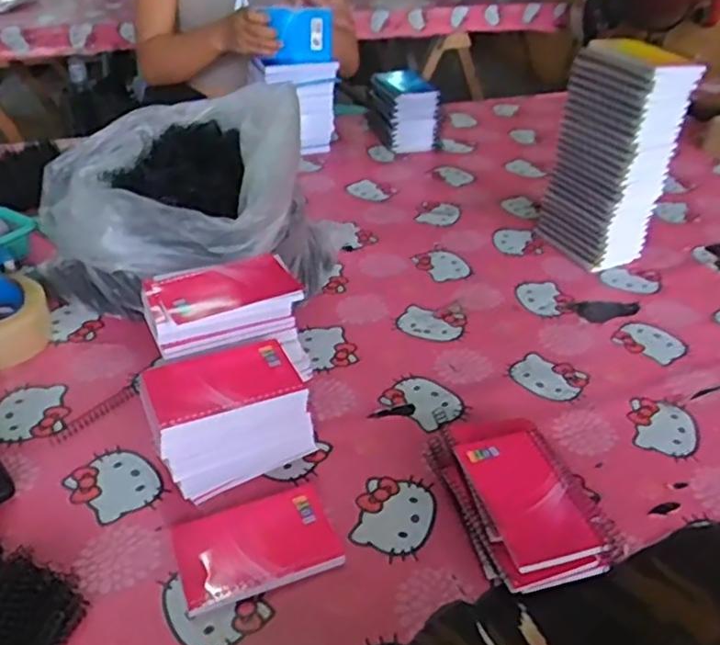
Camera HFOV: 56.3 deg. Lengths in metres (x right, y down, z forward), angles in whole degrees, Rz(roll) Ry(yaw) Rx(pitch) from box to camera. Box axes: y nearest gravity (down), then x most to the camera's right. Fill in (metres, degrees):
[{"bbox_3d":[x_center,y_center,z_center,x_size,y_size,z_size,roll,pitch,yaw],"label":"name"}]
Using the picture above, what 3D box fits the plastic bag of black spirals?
[{"bbox_3d":[-0.215,-0.150,0.838,0.313,0.223,0.297,30,44,31],"label":"plastic bag of black spirals"}]

